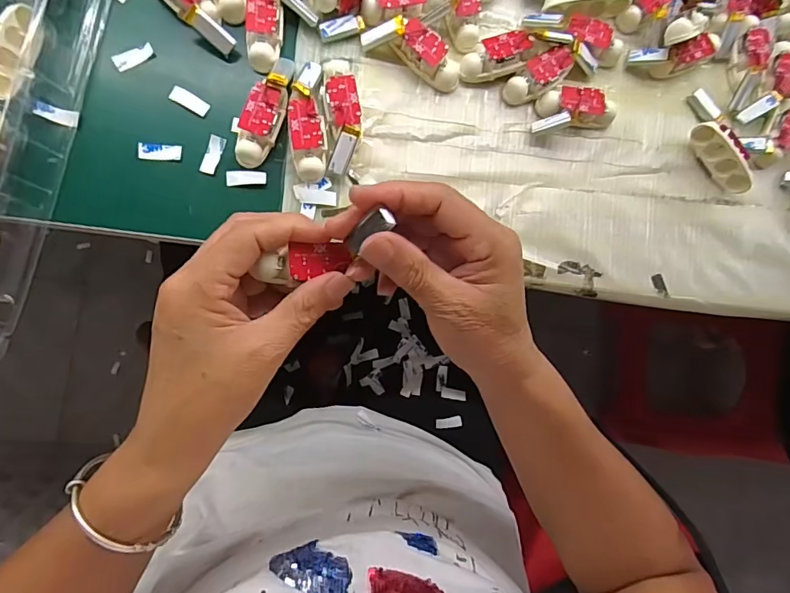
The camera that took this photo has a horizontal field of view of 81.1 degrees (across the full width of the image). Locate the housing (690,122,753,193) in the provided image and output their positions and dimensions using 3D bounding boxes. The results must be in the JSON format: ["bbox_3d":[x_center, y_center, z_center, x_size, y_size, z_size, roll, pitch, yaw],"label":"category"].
[{"bbox_3d":[0.264,-0.112,0.373,0.017,0.024,0.063,-30,91,-11],"label":"housing"}]

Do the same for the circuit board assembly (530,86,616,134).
[{"bbox_3d":[0.142,-0.145,0.357,0.067,0.022,0.030,-5,86,-10],"label":"circuit board assembly"}]

